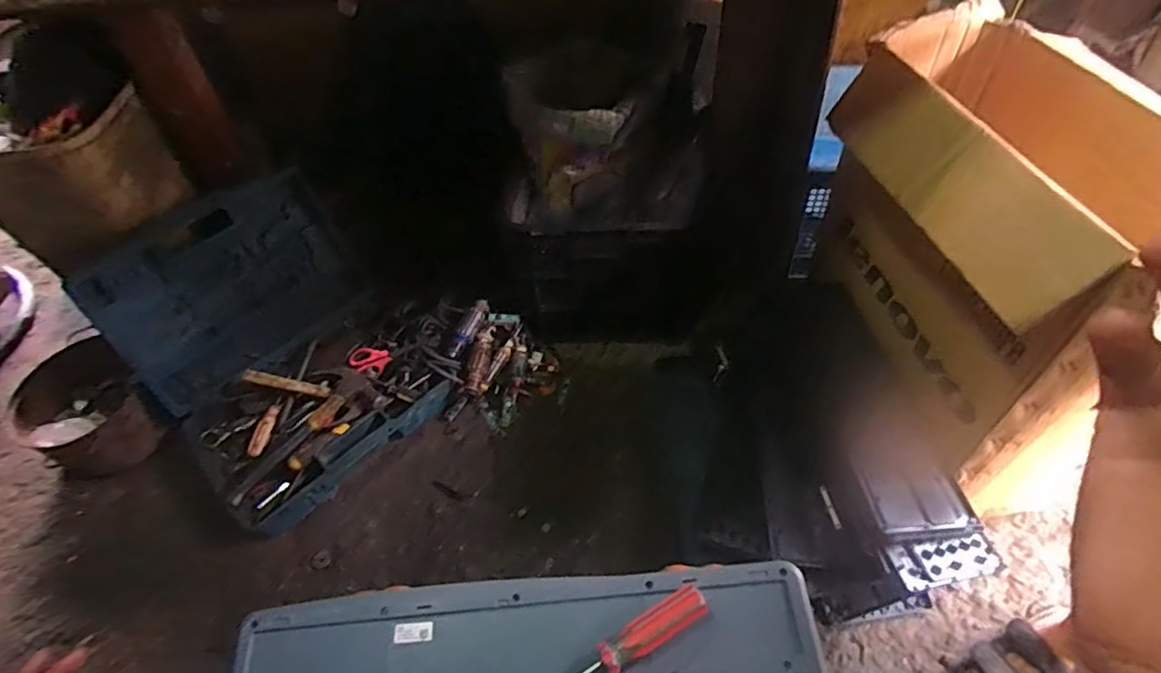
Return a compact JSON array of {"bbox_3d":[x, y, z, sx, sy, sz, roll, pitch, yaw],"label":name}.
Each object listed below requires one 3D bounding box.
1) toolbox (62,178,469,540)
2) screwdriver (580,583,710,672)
[{"bbox_3d":[-0.495,0.000,1.038,0.402,0.316,0.475,27,56,27],"label":"toolbox"},{"bbox_3d":[0.009,0.236,0.440,0.184,0.021,0.025,-25,50,-16],"label":"screwdriver"}]

